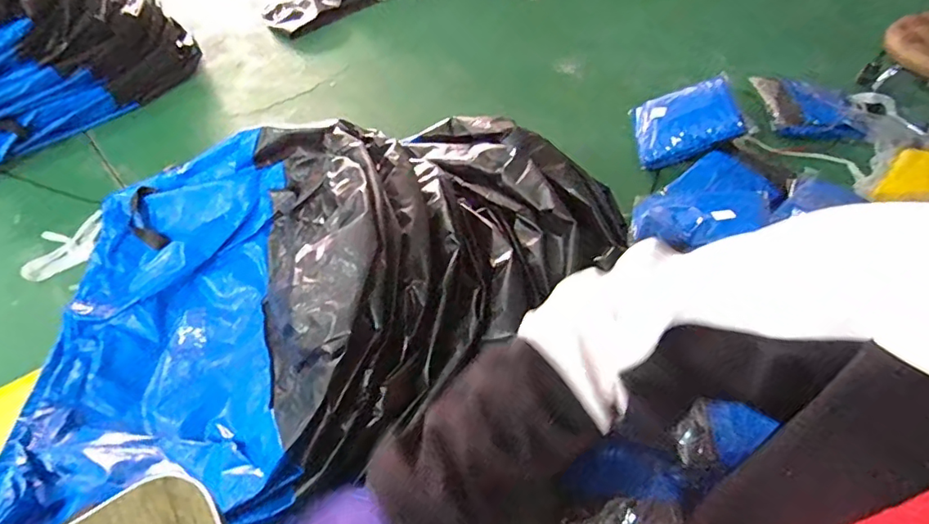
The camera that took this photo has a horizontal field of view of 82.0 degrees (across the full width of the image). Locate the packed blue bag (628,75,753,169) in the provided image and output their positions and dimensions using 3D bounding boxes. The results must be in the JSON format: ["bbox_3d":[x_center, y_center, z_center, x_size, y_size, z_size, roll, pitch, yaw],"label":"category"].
[{"bbox_3d":[0.595,-0.391,1.459,0.261,0.063,0.242,-22,55,27],"label":"packed blue bag"}]

